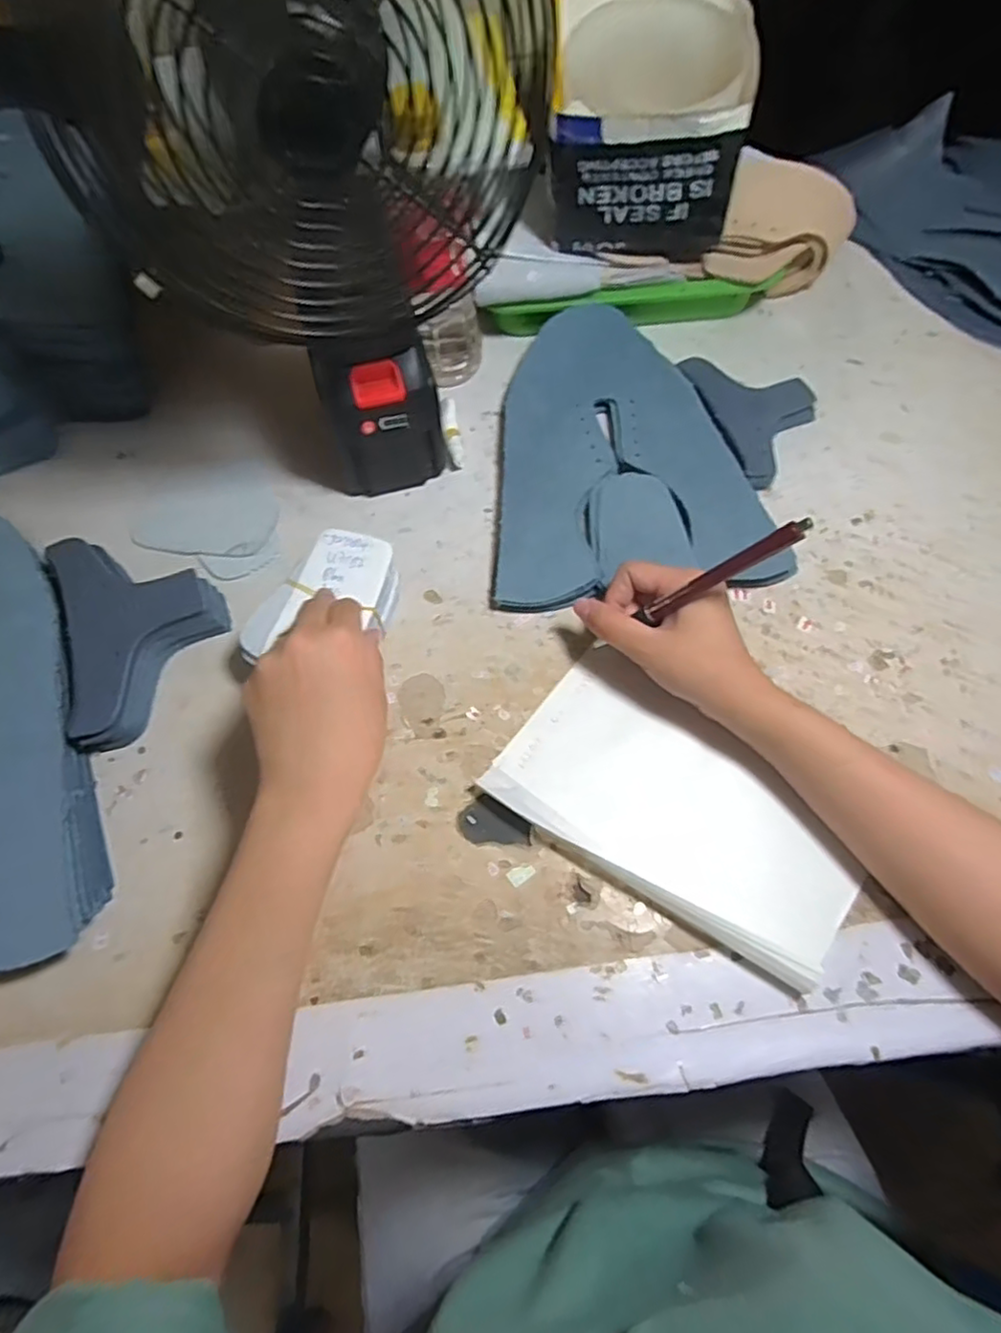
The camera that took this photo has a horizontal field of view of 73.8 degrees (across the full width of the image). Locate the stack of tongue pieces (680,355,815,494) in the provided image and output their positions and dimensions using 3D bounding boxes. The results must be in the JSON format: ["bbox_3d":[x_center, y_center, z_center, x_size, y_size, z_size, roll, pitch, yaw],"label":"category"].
[{"bbox_3d":[0.197,-0.194,0.501,0.078,0.014,0.121,-16,67,-11],"label":"stack of tongue pieces"}]

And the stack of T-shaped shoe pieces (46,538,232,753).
[{"bbox_3d":[-0.227,-0.025,0.429,0.093,0.031,0.141,-17,67,-11],"label":"stack of T-shaped shoe pieces"}]

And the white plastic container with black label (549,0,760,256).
[{"bbox_3d":[0.107,-0.397,0.492,0.131,0.106,0.140,2,65,2],"label":"white plastic container with black label"}]

